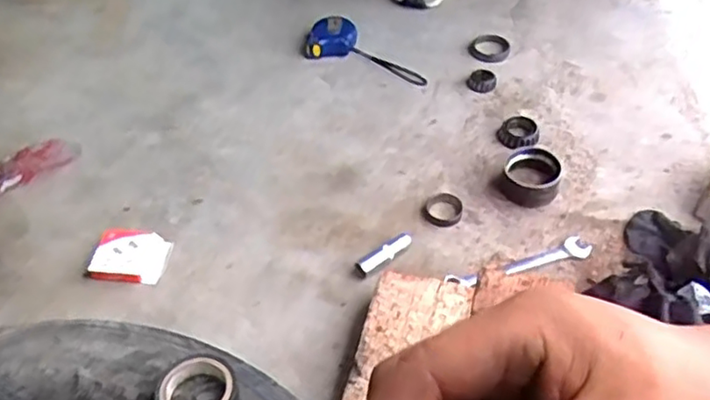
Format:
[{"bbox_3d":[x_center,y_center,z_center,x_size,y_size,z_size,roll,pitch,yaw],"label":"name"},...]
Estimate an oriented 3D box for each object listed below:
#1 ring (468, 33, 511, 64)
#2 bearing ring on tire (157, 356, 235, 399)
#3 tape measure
[{"bbox_3d":[0.226,-0.254,1.090,0.066,0.016,0.080,12,50,12],"label":"ring"},{"bbox_3d":[-0.116,0.142,0.475,0.053,0.019,0.052,-1,49,1],"label":"bearing ring on tire"},{"bbox_3d":[0.024,-0.239,1.057,0.231,0.033,0.091,25,54,21],"label":"tape measure"}]

